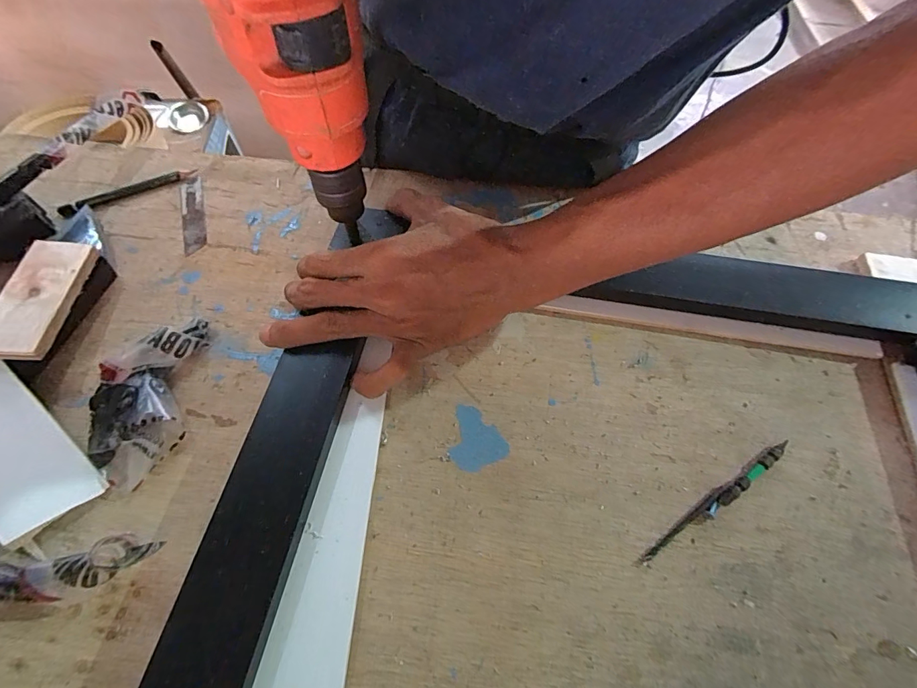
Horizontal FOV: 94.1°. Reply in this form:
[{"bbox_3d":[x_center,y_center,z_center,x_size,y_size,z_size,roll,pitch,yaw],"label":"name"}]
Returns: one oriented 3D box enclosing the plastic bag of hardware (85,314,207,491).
[{"bbox_3d":[-0.203,0.032,0.267,0.061,0.021,0.107,-2,61,-3],"label":"plastic bag of hardware"}]

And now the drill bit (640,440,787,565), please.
[{"bbox_3d":[0.151,0.090,0.247,0.118,0.006,0.009,-28,65,-16],"label":"drill bit"}]

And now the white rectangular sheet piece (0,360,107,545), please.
[{"bbox_3d":[-0.265,0.057,0.247,0.118,0.004,0.050,43,59,10],"label":"white rectangular sheet piece"}]

